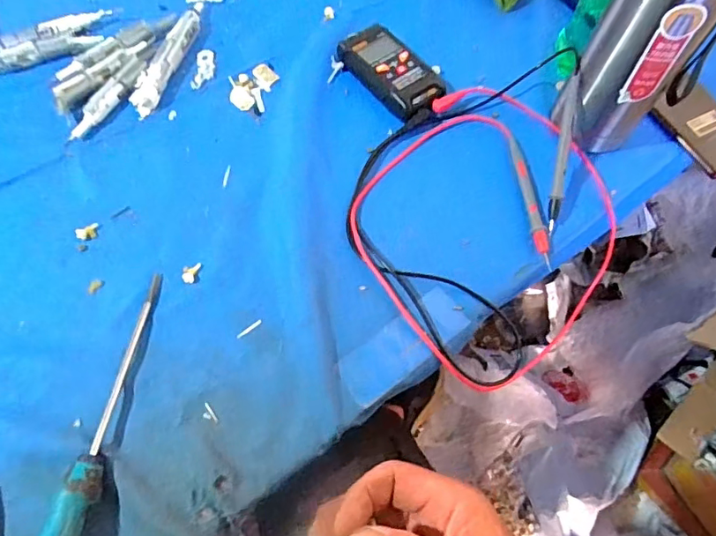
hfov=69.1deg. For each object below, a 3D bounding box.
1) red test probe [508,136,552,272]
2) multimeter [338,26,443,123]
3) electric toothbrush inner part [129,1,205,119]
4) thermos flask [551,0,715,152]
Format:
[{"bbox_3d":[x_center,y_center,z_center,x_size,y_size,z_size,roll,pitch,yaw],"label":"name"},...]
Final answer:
[{"bbox_3d":[0.159,-0.066,0.483,0.012,0.010,0.141,-3,64,-4],"label":"red test probe"},{"bbox_3d":[0.034,-0.201,0.536,0.057,0.027,0.115,-34,70,-17],"label":"multimeter"},{"bbox_3d":[-0.190,-0.221,0.535,0.025,0.018,0.160,17,64,5],"label":"electric toothbrush inner part"},{"bbox_3d":[0.237,-0.195,0.421,0.084,0.236,0.072,-10,65,-8],"label":"thermos flask"}]

